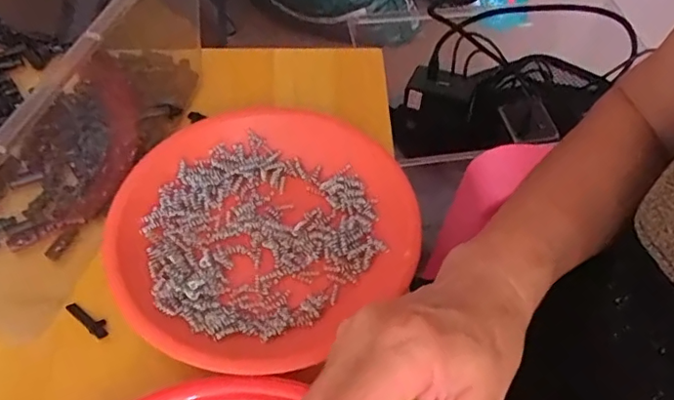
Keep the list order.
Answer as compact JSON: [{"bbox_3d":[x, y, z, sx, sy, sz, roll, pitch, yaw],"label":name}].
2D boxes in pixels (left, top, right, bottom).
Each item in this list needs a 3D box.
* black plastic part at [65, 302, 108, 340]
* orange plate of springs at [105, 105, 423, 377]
[{"bbox_3d":[-0.153,0.073,0.345,0.032,0.004,0.010,34,58,18],"label":"black plastic part"},{"bbox_3d":[-0.050,0.015,0.364,0.184,0.030,0.178,3,54,-4],"label":"orange plate of springs"}]

